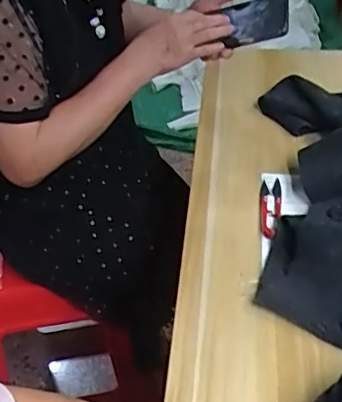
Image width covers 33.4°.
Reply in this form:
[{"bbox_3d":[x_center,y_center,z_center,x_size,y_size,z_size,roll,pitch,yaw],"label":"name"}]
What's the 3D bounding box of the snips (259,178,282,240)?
[{"bbox_3d":[0.131,0.005,0.748,0.028,0.005,0.113,4,42,7],"label":"snips"}]

